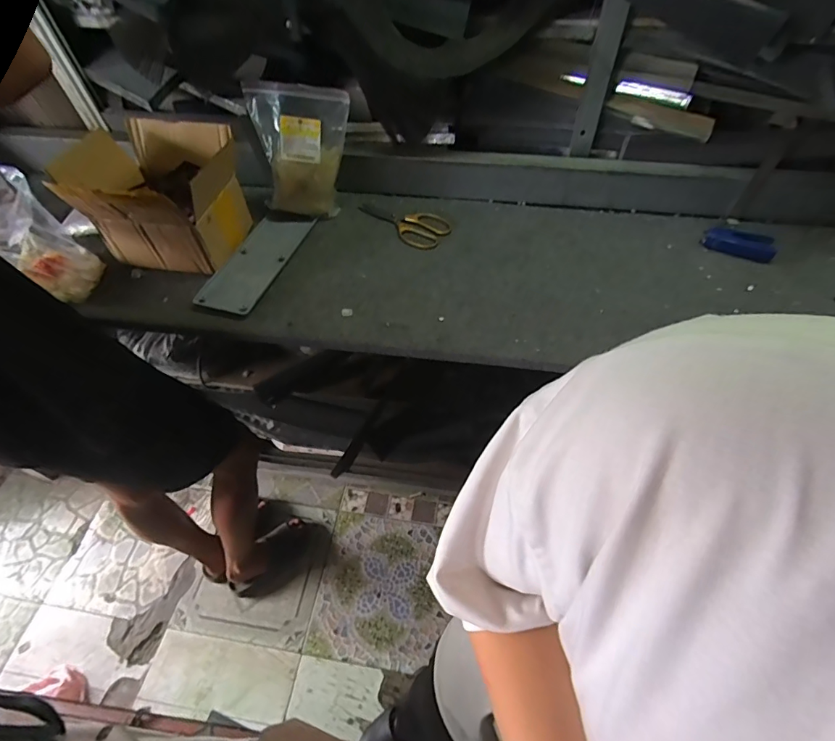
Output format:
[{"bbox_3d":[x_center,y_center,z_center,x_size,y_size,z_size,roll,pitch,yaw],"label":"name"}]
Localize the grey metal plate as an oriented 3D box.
[{"bbox_3d":[-0.287,-0.207,0.788,0.103,0.010,0.278,15,54,7],"label":"grey metal plate"}]

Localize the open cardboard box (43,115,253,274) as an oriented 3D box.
[{"bbox_3d":[-0.442,-0.297,0.759,0.235,0.171,0.226,7,53,7],"label":"open cardboard box"}]

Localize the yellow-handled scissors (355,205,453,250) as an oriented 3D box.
[{"bbox_3d":[-0.031,-0.300,0.861,0.196,0.006,0.097,29,59,21],"label":"yellow-handled scissors"}]

